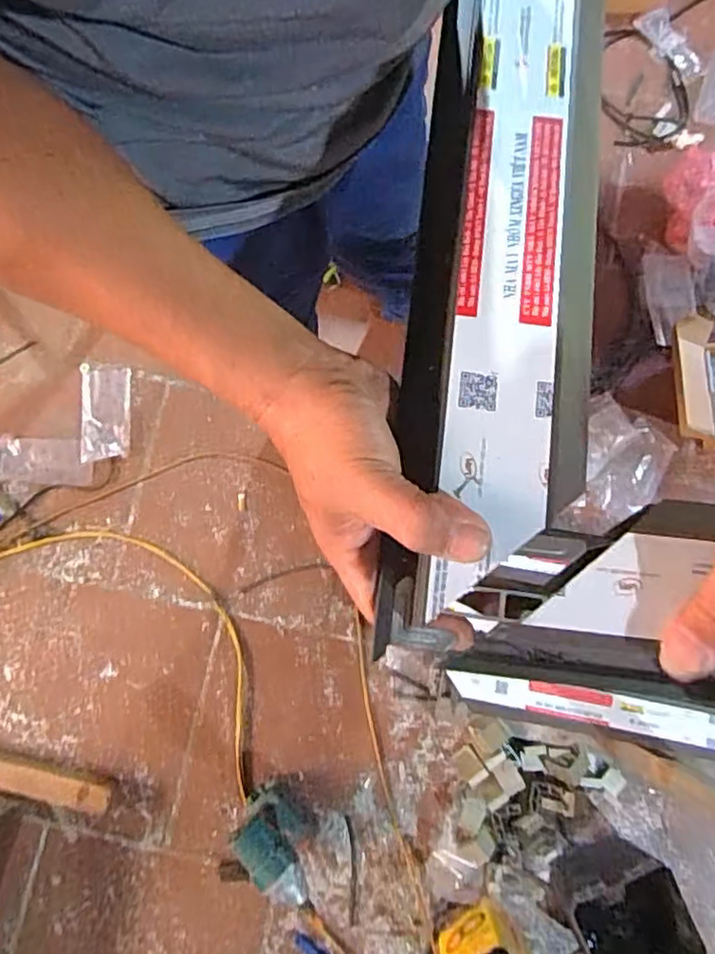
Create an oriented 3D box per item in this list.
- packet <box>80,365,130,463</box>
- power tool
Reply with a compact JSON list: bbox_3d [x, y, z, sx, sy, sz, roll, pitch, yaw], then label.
[{"bbox_3d":[-0.482,-0.125,1.229,0.090,0.011,0.176,-5,80,-1],"label":"packet"},{"bbox_3d":[-0.119,0.545,0.973,0.072,0.247,0.125,-42,82,-7],"label":"power tool"}]

